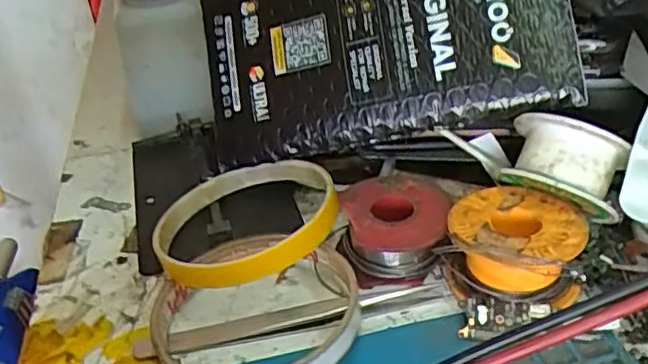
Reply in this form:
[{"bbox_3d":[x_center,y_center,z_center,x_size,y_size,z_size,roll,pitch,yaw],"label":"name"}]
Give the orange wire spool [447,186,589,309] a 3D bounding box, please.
[{"bbox_3d":[0.078,0.029,0.267,0.051,0.029,0.050,-5,34,3],"label":"orange wire spool"}]

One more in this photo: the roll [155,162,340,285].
[{"bbox_3d":[-0.034,0.016,0.290,0.080,0.012,0.084,-16,28,4],"label":"roll"}]

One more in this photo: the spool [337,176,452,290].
[{"bbox_3d":[0.032,0.021,0.290,0.045,0.027,0.044,-1,34,8],"label":"spool"}]

